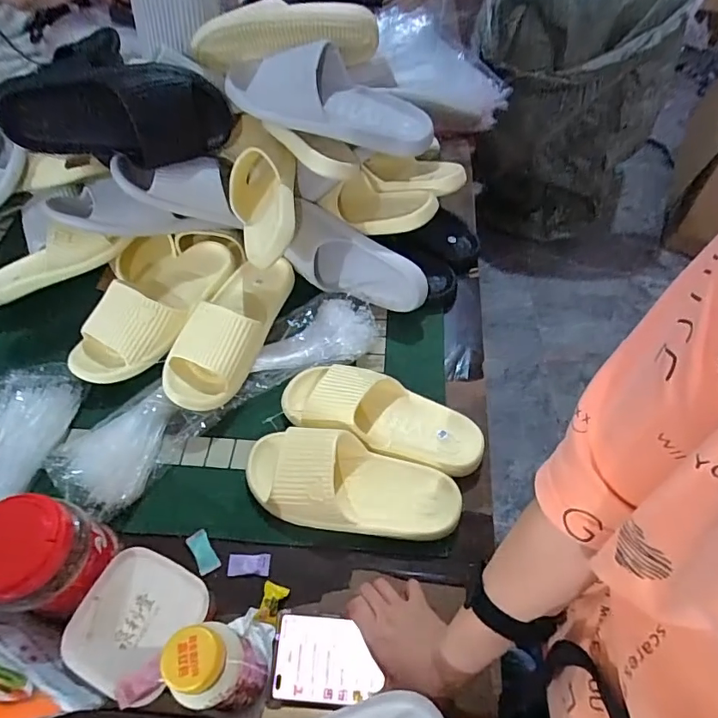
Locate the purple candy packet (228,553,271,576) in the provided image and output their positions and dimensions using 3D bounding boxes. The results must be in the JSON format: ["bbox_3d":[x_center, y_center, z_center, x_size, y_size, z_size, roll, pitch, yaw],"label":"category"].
[{"bbox_3d":[-0.121,0.226,0.525,0.046,0.006,0.023,1,55,1],"label":"purple candy packet"}]

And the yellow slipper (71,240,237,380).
[{"bbox_3d":[-0.277,-0.076,0.662,0.105,0.063,0.260,28,60,18],"label":"yellow slipper"}]

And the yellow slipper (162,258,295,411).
[{"bbox_3d":[-0.174,-0.046,0.643,0.102,0.065,0.248,12,56,8],"label":"yellow slipper"}]

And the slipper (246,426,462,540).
[{"bbox_3d":[-0.013,0.137,0.532,0.242,0.058,0.098,13,56,8],"label":"slipper"}]

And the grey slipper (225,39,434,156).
[{"bbox_3d":[-0.049,-0.346,0.627,0.285,0.082,0.115,14,57,9],"label":"grey slipper"}]

